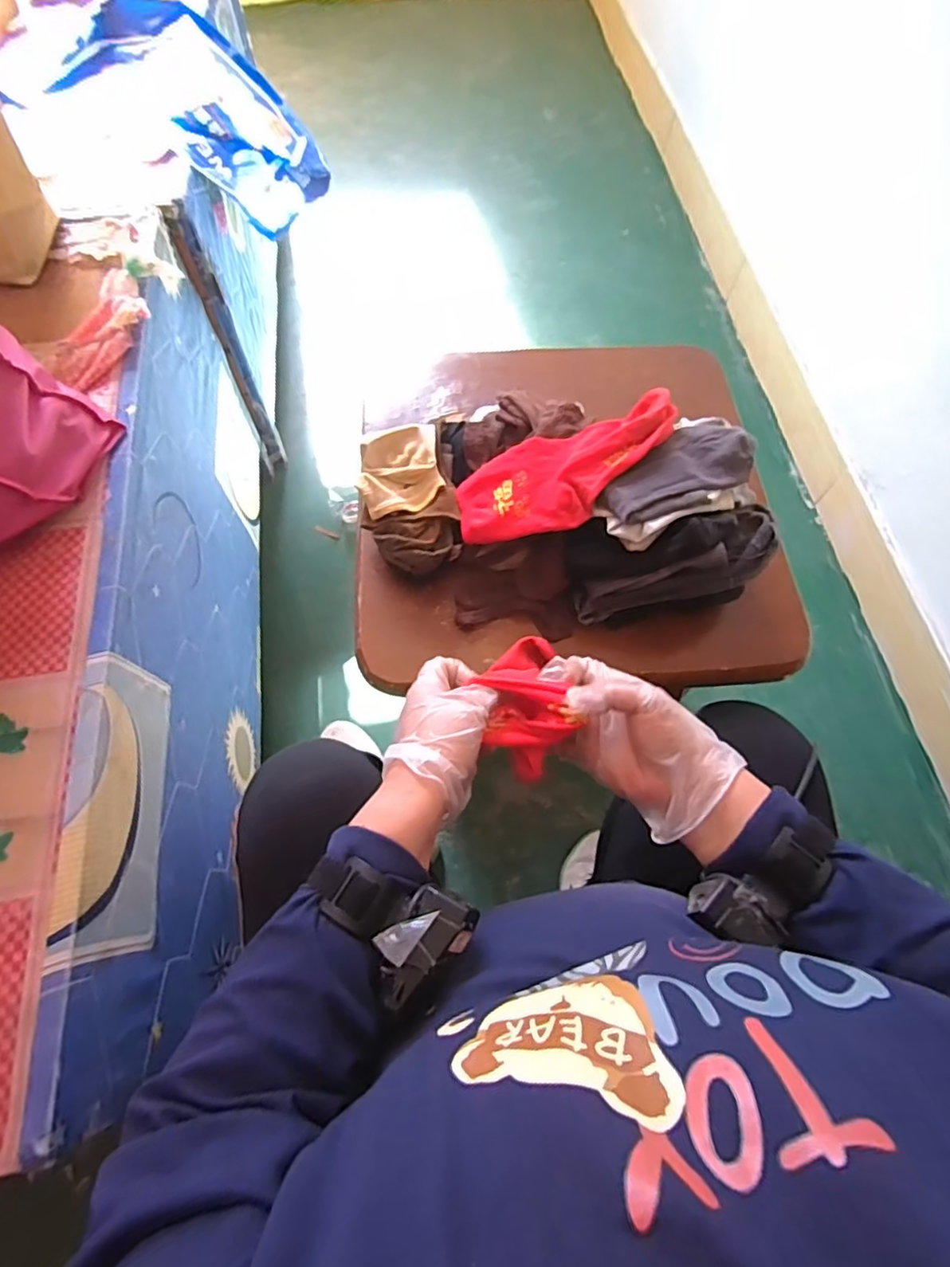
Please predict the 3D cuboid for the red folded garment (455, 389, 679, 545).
[{"bbox_3d":[0.090,-0.155,0.570,0.231,0.037,0.104,-26,68,8],"label":"red folded garment"}]

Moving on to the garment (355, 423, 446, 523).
[{"bbox_3d":[-0.077,-0.166,0.608,0.083,0.022,0.088,-12,81,0],"label":"garment"}]

